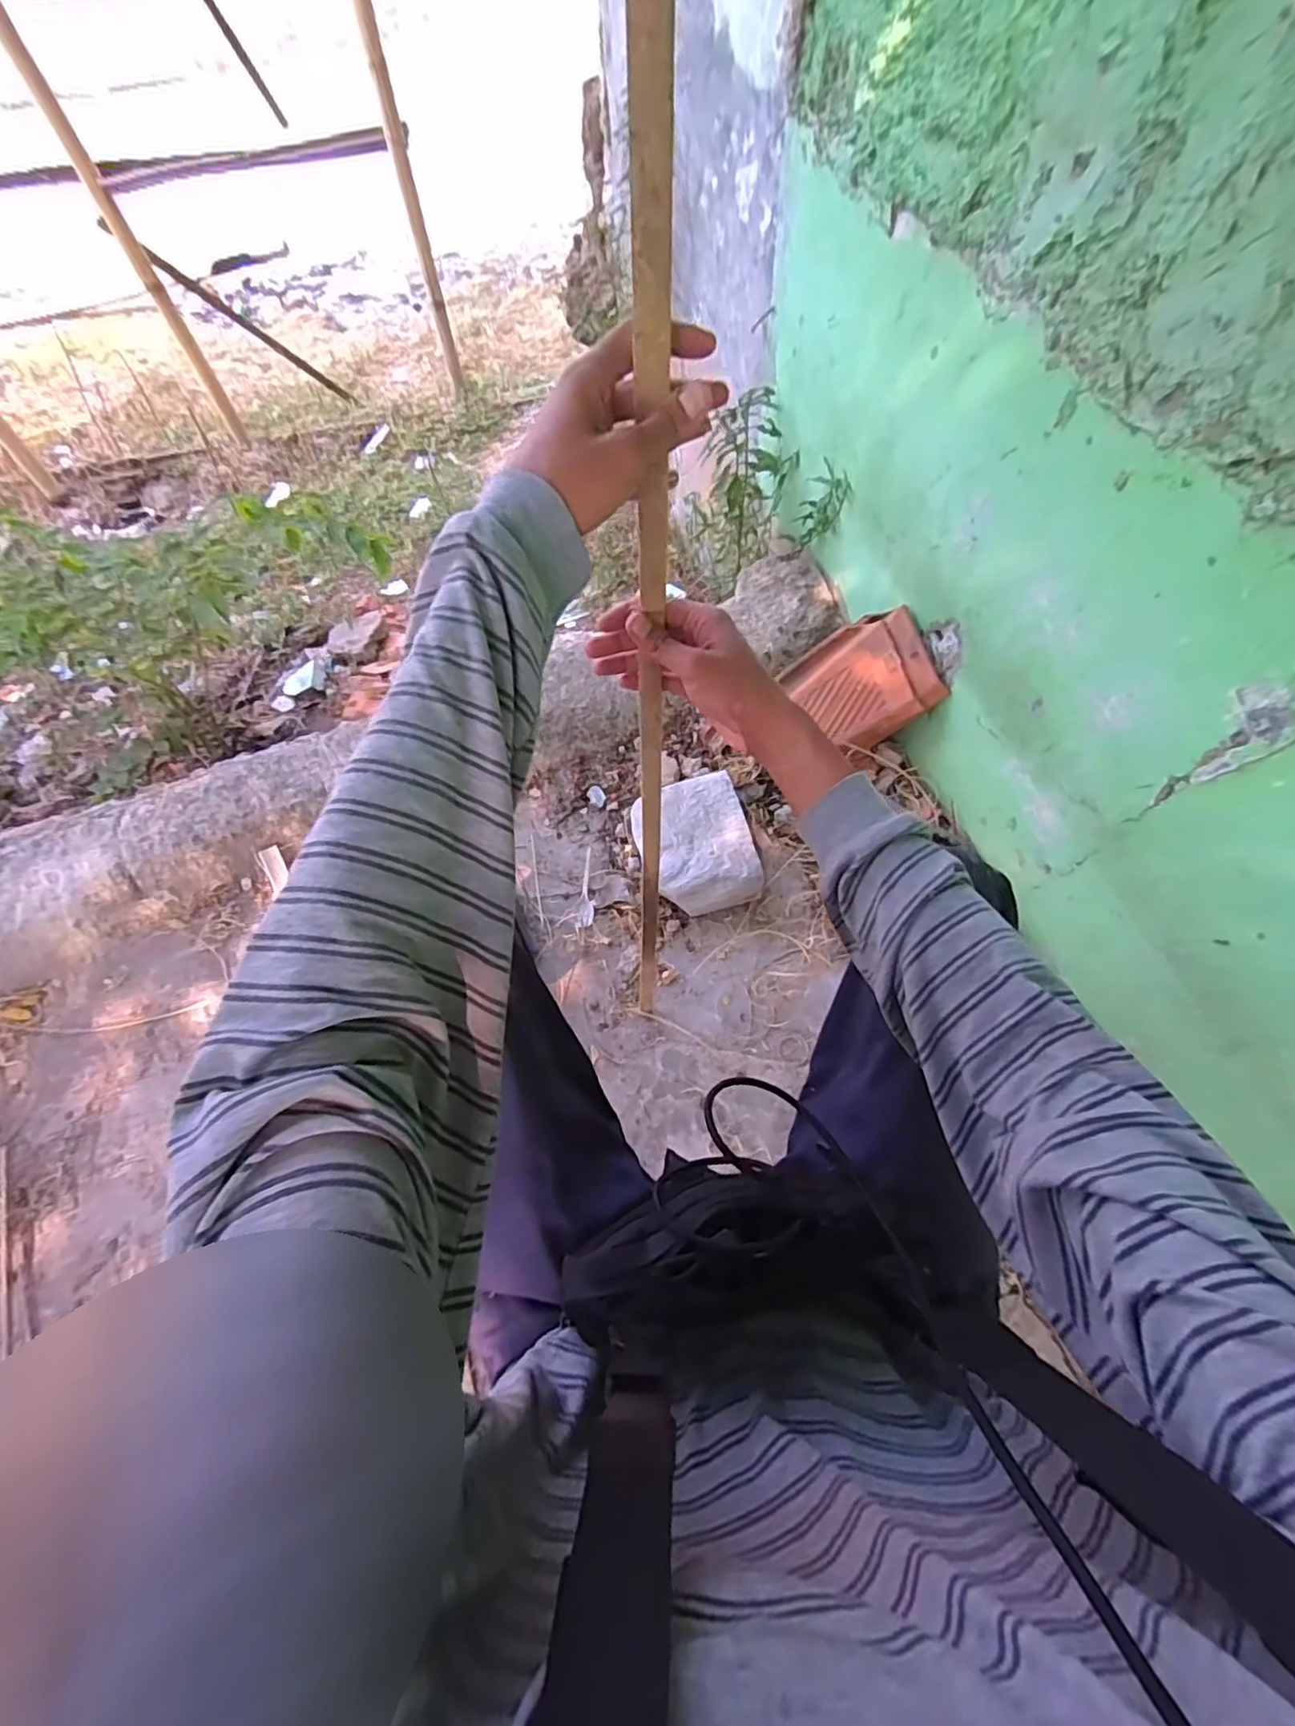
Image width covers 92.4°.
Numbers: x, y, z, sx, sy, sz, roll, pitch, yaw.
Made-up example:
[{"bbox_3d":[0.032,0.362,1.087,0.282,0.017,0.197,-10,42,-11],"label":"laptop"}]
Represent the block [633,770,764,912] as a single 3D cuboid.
[{"bbox_3d":[0.083,-0.024,1.113,0.190,0.104,0.234,-16,64,-6],"label":"block"}]

